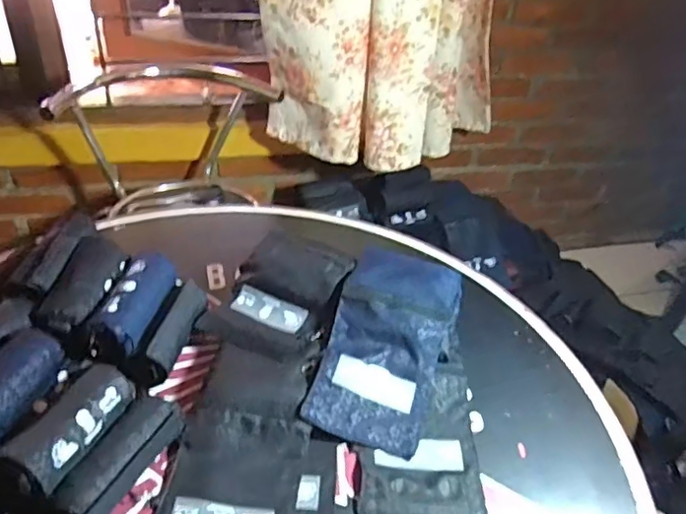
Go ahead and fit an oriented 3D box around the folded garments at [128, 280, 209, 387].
[{"bbox_3d":[-0.219,0.096,0.739,0.039,0.040,0.161,14,39,9],"label":"folded garments"}]

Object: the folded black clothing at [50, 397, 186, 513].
[{"bbox_3d":[-0.230,0.216,0.601,0.056,0.051,0.155,22,40,18],"label":"folded black clothing"}]

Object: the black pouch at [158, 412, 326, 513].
[{"bbox_3d":[-0.106,0.243,0.611,0.178,0.022,0.161,3,38,-5],"label":"black pouch"}]

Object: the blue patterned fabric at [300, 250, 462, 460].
[{"bbox_3d":[0.063,0.107,0.750,0.154,0.087,0.283,14,39,9],"label":"blue patterned fabric"}]

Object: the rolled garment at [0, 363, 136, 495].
[{"bbox_3d":[-0.278,0.167,0.590,0.061,0.043,0.159,16,39,11],"label":"rolled garment"}]

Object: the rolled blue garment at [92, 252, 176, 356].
[{"bbox_3d":[-0.262,0.051,0.730,0.056,0.039,0.156,9,38,2],"label":"rolled blue garment"}]

